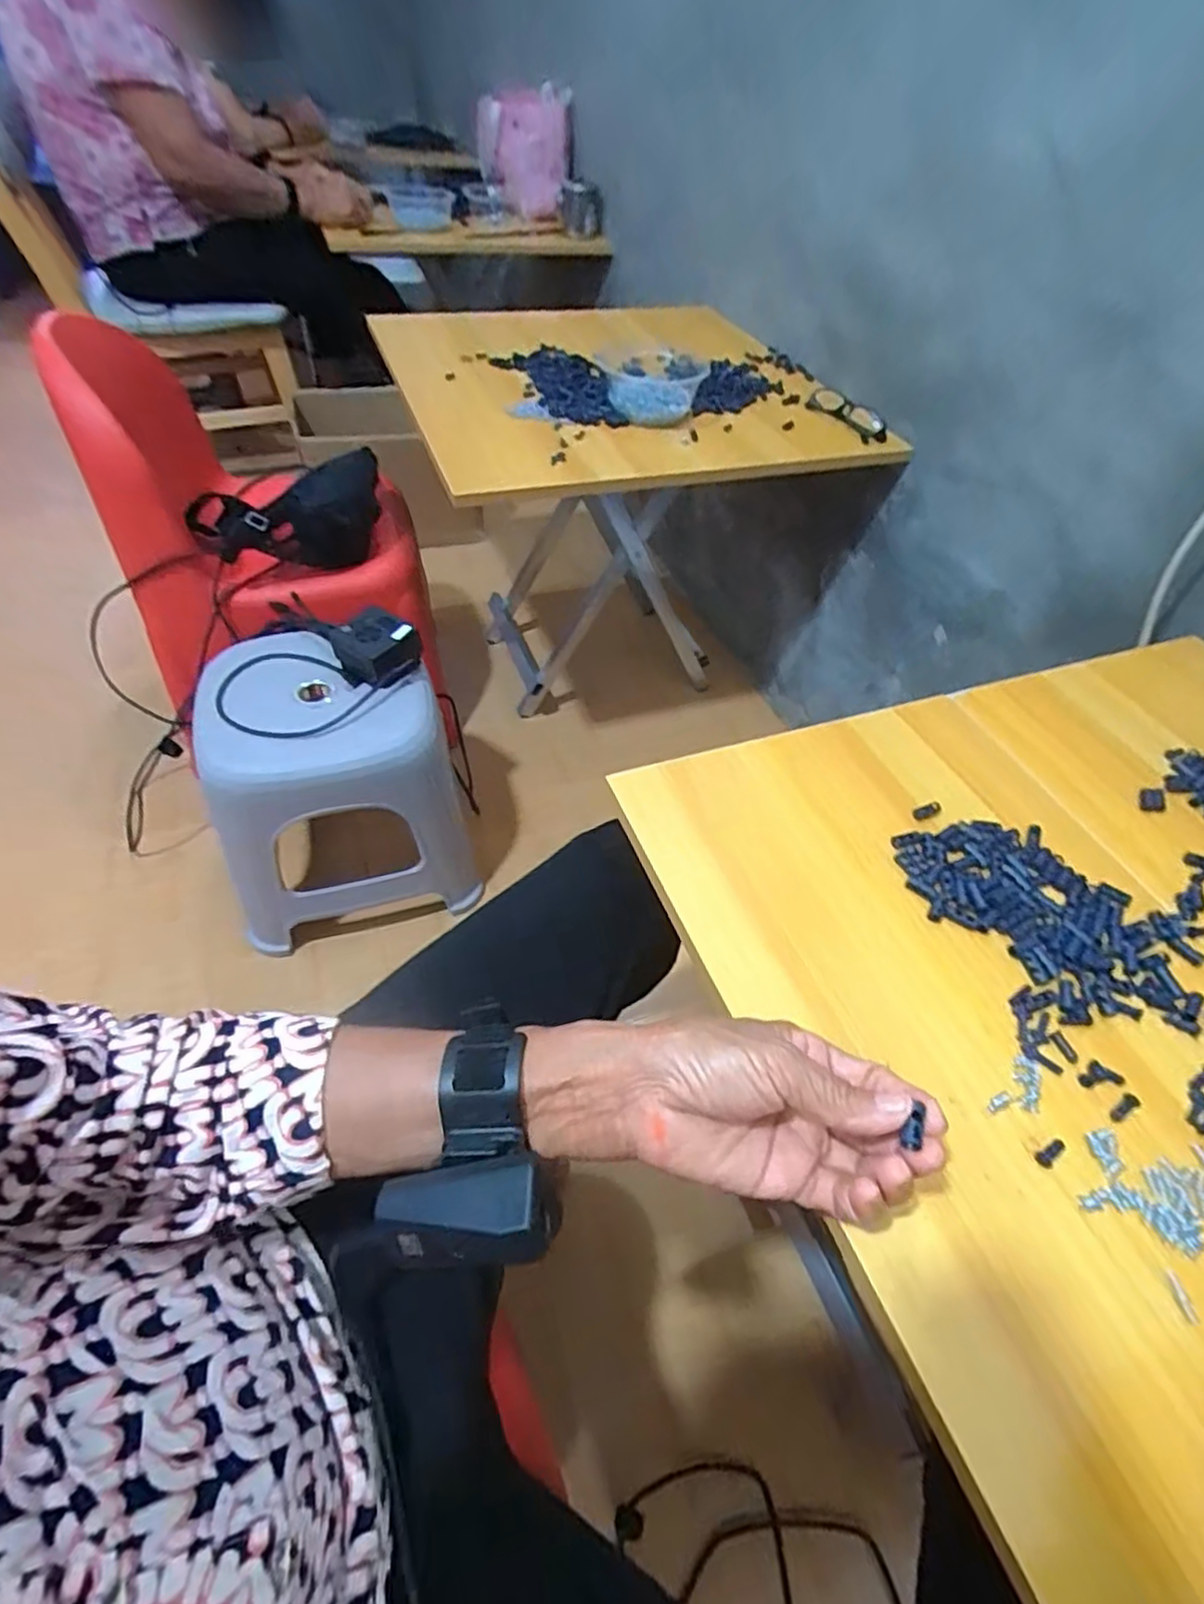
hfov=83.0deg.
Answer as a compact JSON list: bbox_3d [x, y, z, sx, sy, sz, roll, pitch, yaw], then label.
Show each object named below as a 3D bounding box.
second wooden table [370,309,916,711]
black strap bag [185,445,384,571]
[{"bbox_3d":[0.009,-0.463,1.151,0.606,0.521,0.624,-15,53,-18],"label":"second wooden table"},{"bbox_3d":[-0.422,-0.380,0.921,0.255,0.112,0.141,-14,52,1],"label":"black strap bag"}]

